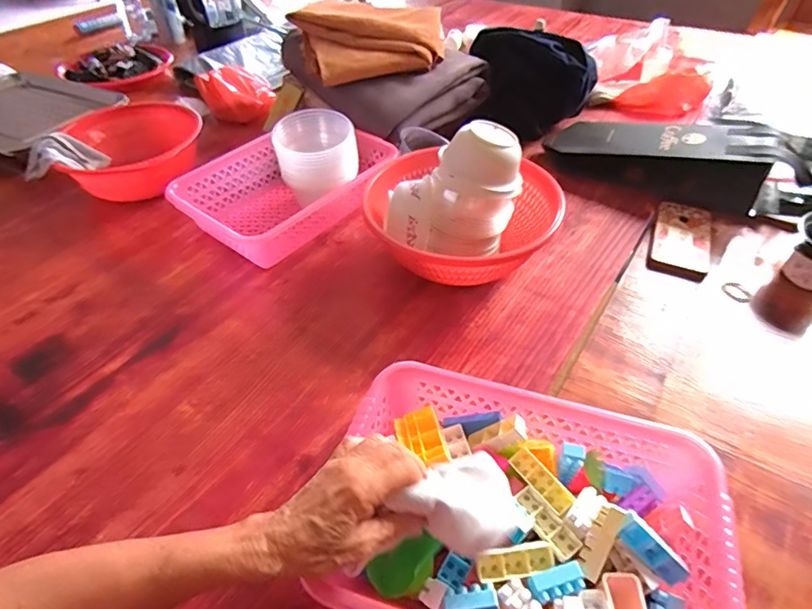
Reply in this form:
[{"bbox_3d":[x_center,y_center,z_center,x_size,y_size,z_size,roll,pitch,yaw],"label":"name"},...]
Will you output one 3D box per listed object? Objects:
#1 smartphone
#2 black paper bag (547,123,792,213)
[{"bbox_3d":[0.407,-0.100,0.731,0.081,0.012,0.170,18,49,18],"label":"smartphone"},{"bbox_3d":[0.406,-0.243,0.806,0.347,0.093,0.126,21,50,20],"label":"black paper bag"}]

